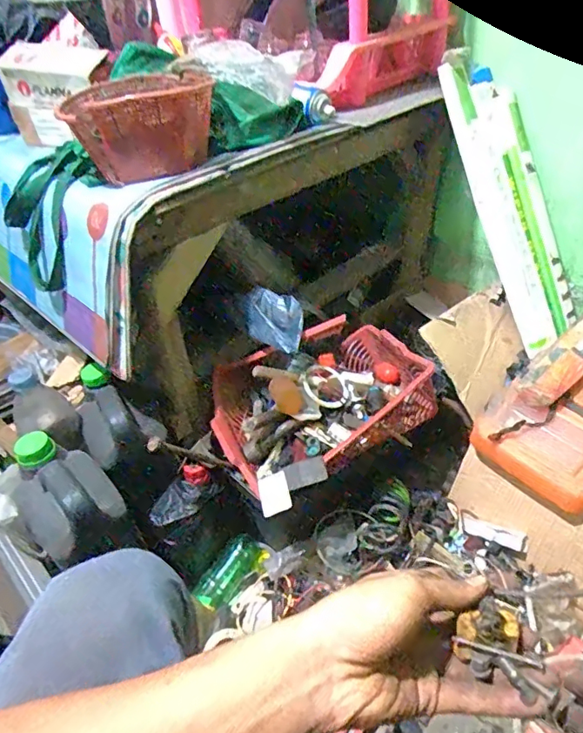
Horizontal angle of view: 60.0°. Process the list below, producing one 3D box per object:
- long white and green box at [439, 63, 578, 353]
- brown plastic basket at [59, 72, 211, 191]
[{"bbox_3d":[0.387,-0.284,0.885,0.144,0.499,0.046,-26,10,-23],"label":"long white and green box"},{"bbox_3d":[-0.194,-0.321,0.677,0.178,0.093,0.154,-9,39,-4],"label":"brown plastic basket"}]

